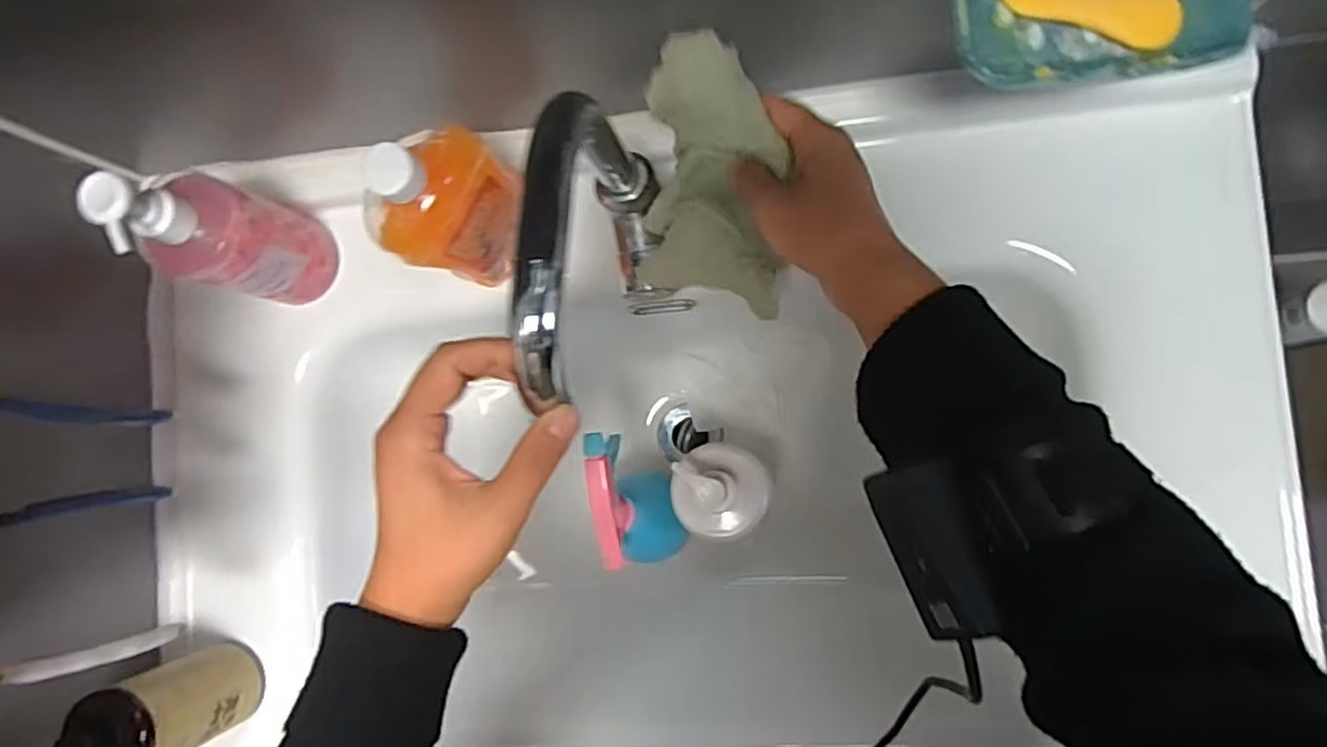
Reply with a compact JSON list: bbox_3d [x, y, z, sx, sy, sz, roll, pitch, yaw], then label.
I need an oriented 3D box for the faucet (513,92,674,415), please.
[{"bbox_3d":[-0.032,-0.058,0.389,0.034,0.191,0.153,-1,85,8],"label":"faucet"}]

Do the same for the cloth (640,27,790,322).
[{"bbox_3d":[0.027,-0.113,0.414,0.095,0.026,0.148,17,111,29],"label":"cloth"}]

